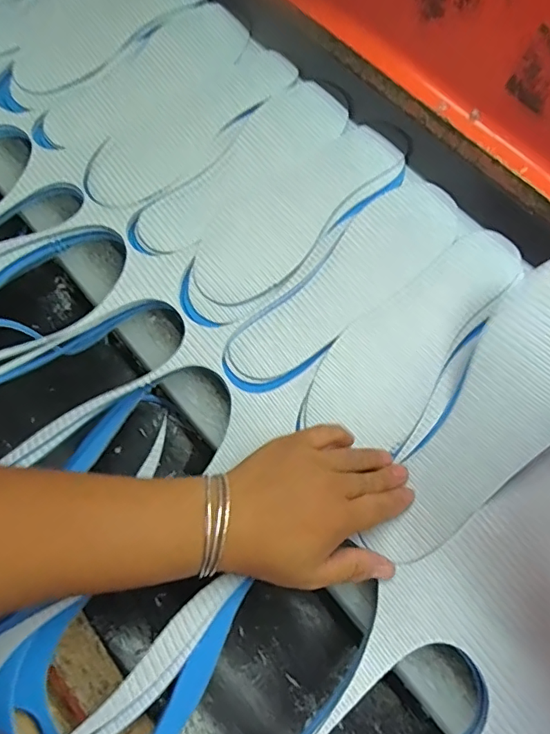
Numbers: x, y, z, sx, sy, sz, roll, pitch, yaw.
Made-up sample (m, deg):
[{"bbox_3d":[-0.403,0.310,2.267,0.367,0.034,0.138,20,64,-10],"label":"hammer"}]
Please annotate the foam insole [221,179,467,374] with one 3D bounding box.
[{"bbox_3d":[0.067,-0.082,0.467,0.266,0.009,0.078,-40,77,-15],"label":"foam insole"}]

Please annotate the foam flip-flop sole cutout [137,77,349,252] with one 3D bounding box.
[{"bbox_3d":[-0.025,-0.202,0.513,0.079,0.008,0.256,41,74,11],"label":"foam flip-flop sole cutout"}]

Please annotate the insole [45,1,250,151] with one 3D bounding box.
[{"bbox_3d":[-0.131,-0.315,0.560,0.094,0.014,0.252,41,77,12],"label":"insole"}]

